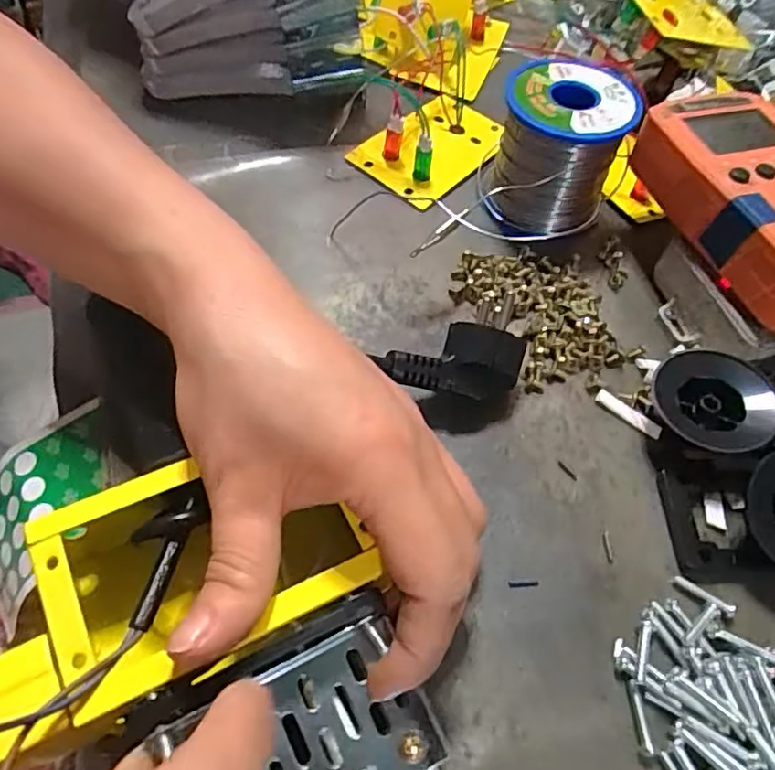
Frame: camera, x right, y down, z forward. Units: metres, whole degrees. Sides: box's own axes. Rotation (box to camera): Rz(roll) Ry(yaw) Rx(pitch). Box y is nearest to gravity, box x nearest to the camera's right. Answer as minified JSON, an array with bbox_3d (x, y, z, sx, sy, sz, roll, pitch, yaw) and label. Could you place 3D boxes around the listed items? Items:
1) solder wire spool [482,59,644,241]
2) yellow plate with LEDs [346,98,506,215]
[{"bbox_3d":[0.088,-0.125,0.317,0.064,0.060,0.061,17,58,6],"label":"solder wire spool"},{"bbox_3d":[0.028,-0.144,0.352,0.055,0.028,0.091,37,62,18],"label":"yellow plate with LEDs"}]

